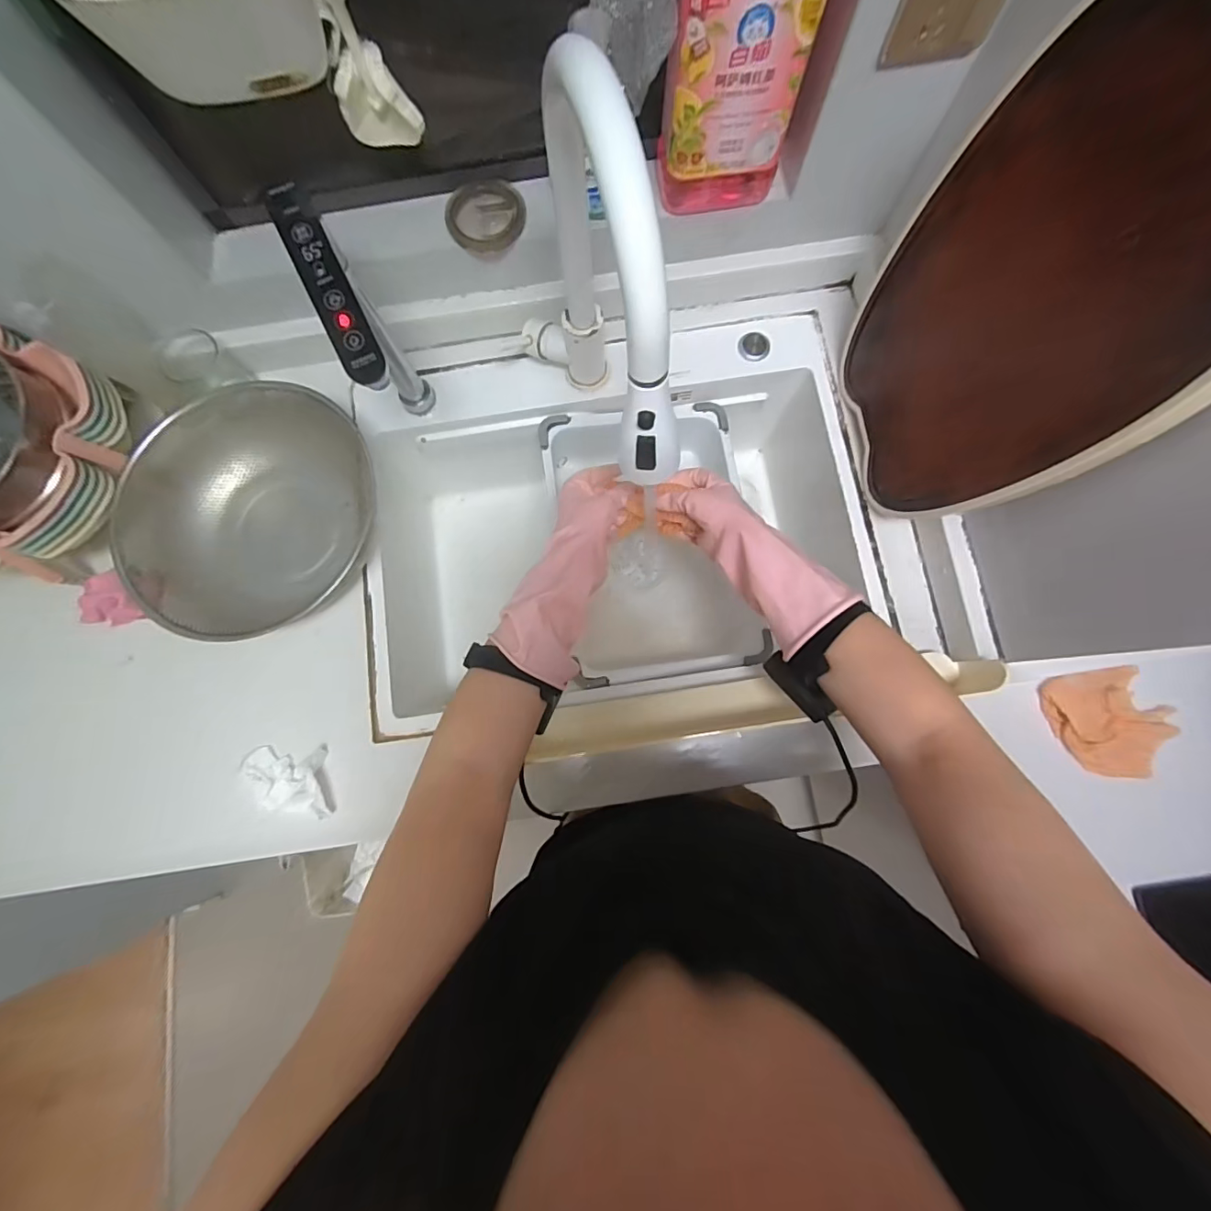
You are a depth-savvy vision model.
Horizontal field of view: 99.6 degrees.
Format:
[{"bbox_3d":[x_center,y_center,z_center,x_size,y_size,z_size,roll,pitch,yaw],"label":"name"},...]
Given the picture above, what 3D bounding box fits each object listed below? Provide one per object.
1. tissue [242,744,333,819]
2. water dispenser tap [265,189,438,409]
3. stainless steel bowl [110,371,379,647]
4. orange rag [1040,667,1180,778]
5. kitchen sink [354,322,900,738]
[{"bbox_3d":[-0.348,0.193,0.559,0.092,0.020,0.073,-2,80,1],"label":"tissue"},{"bbox_3d":[-0.204,-0.220,0.498,0.036,0.270,0.147,-29,81,-4],"label":"water dispenser tap"},{"bbox_3d":[-0.422,-0.110,0.587,0.247,0.101,0.296,26,82,6],"label":"stainless steel bowl"},{"bbox_3d":[0.535,0.125,0.544,0.123,0.037,0.109,-8,80,0],"label":"orange rag"},{"bbox_3d":[-0.004,-0.085,0.717,0.633,0.232,0.436,-10,80,0],"label":"kitchen sink"}]

